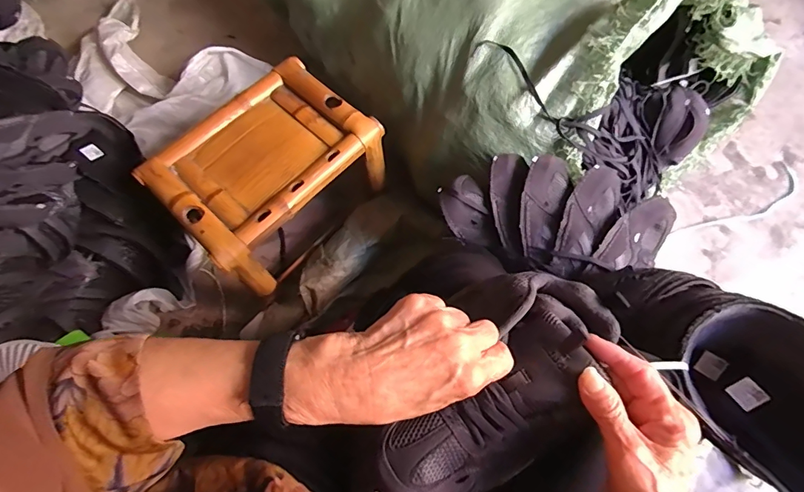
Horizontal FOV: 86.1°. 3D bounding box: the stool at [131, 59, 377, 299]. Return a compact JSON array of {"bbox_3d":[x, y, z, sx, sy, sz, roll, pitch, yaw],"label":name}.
[{"bbox_3d":[-0.239,-0.129,0.813,0.262,0.184,0.348,39,72,16],"label":"stool"}]

